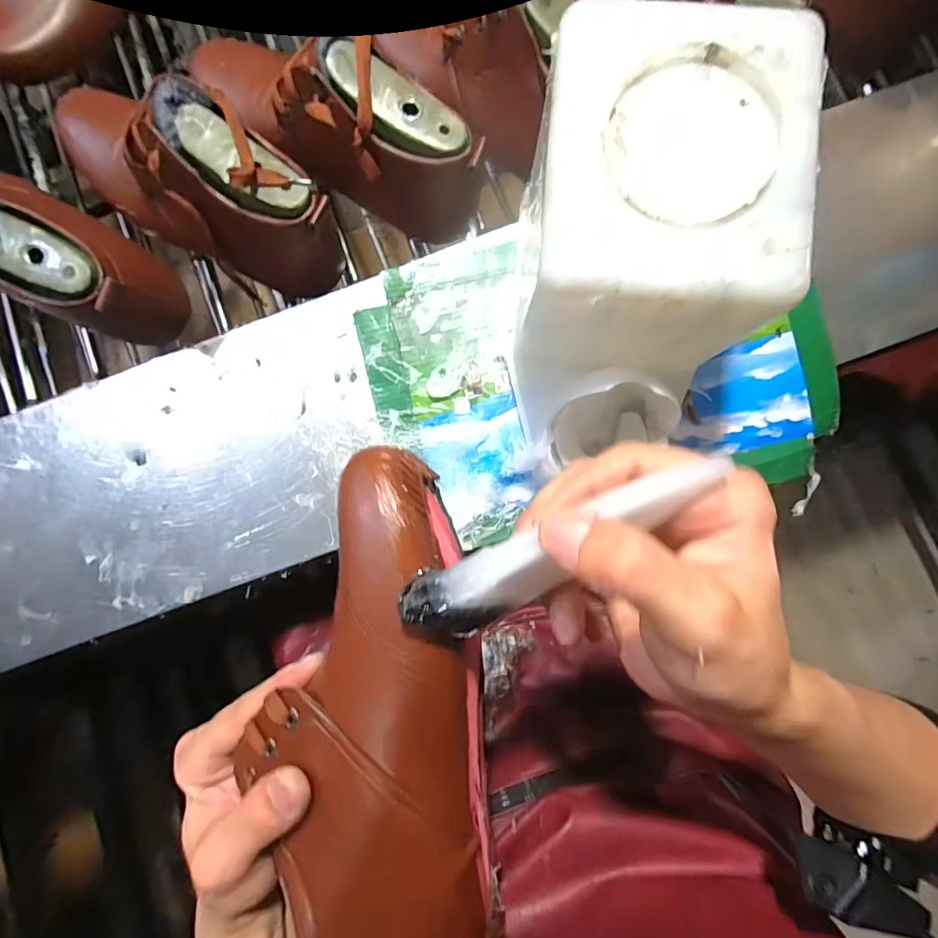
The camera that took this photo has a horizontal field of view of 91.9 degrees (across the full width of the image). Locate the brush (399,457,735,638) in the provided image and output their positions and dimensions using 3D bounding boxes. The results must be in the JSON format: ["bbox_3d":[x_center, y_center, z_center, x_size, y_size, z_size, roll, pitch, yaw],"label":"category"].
[{"bbox_3d":[0.034,0.031,0.178,0.137,0.015,0.029,-29,85,11],"label":"brush"}]

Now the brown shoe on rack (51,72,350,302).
[{"bbox_3d":[-0.238,-0.242,0.372,0.282,0.114,0.090,28,88,4],"label":"brown shoe on rack"}]

